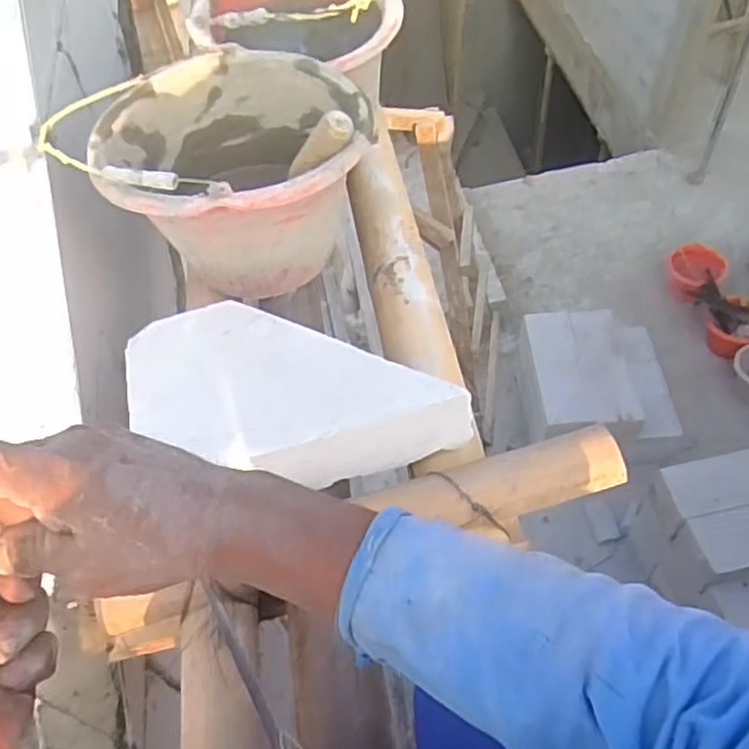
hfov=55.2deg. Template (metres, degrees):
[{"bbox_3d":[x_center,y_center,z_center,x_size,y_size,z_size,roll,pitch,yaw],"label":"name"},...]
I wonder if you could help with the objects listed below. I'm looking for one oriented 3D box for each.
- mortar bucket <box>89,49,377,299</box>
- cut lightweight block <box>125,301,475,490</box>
[{"bbox_3d":[-0.158,-0.226,0.843,0.294,0.188,0.269,-2,54,3],"label":"mortar bucket"},{"bbox_3d":[-0.095,0.039,0.701,0.339,0.071,0.167,22,59,19],"label":"cut lightweight block"}]

